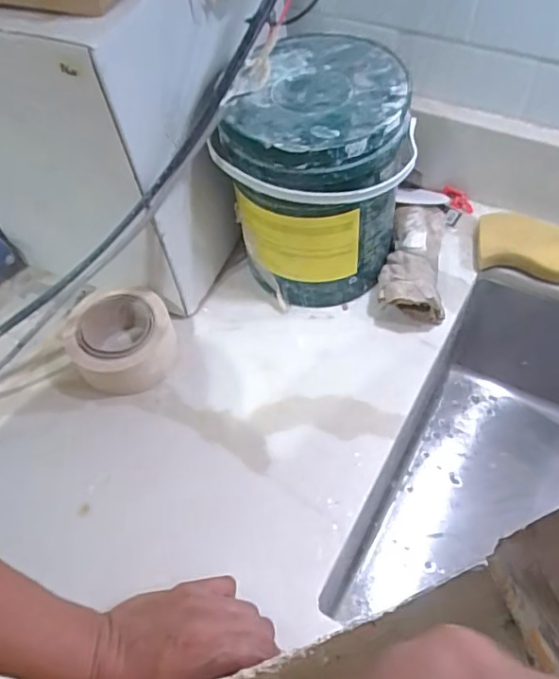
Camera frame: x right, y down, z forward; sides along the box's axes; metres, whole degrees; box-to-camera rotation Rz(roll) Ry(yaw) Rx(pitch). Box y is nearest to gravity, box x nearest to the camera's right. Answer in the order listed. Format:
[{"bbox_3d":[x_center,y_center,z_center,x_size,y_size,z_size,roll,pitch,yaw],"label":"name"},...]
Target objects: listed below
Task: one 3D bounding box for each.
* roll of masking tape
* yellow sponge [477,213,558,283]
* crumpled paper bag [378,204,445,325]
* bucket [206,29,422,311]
[{"bbox_3d":[-0.165,0.001,0.586,0.113,0.053,0.100,-4,56,2],"label":"roll of masking tape"},{"bbox_3d":[0.283,-0.105,0.629,0.115,0.047,0.067,14,59,14],"label":"yellow sponge"},{"bbox_3d":[0.149,-0.094,0.621,0.069,0.057,0.167,5,57,8],"label":"crumpled paper bag"},{"bbox_3d":[0.048,-0.152,0.572,0.160,0.212,0.175,22,61,18],"label":"bucket"}]

